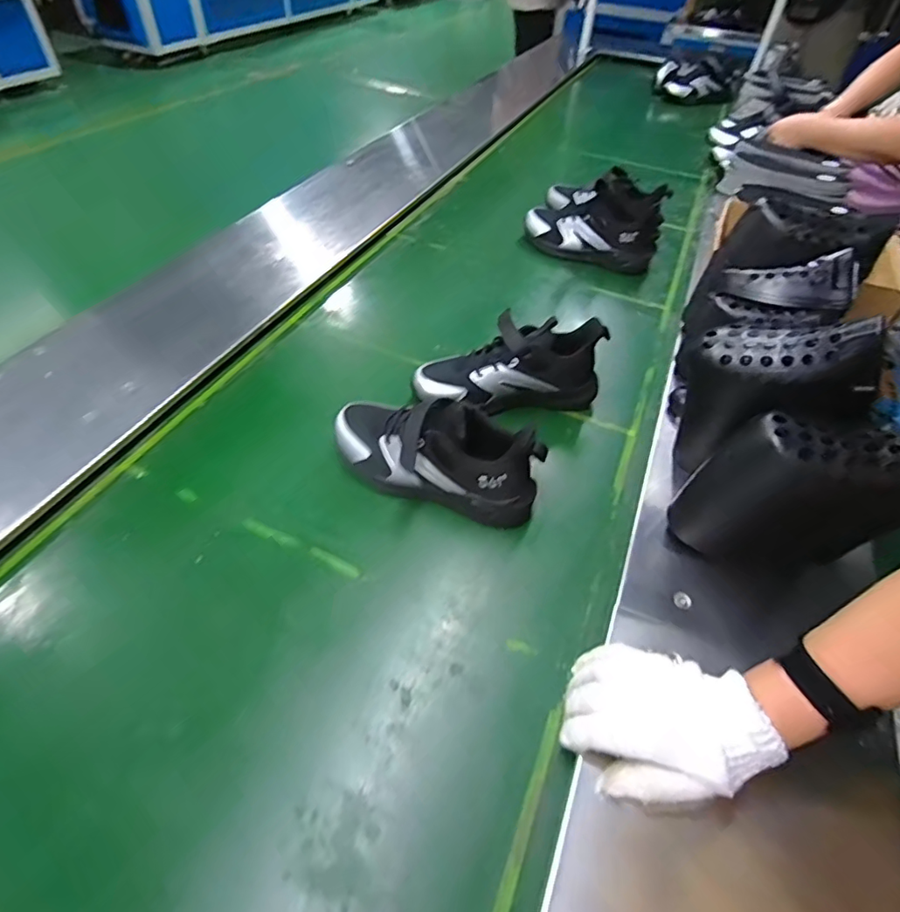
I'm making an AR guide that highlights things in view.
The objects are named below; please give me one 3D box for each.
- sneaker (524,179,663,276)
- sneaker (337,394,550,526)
[{"bbox_3d":[0.263,-0.427,0.961,0.239,0.119,0.102,22,50,14],"label":"sneaker"},{"bbox_3d":[-0.020,-0.007,0.564,0.234,0.120,0.085,24,50,16],"label":"sneaker"}]

